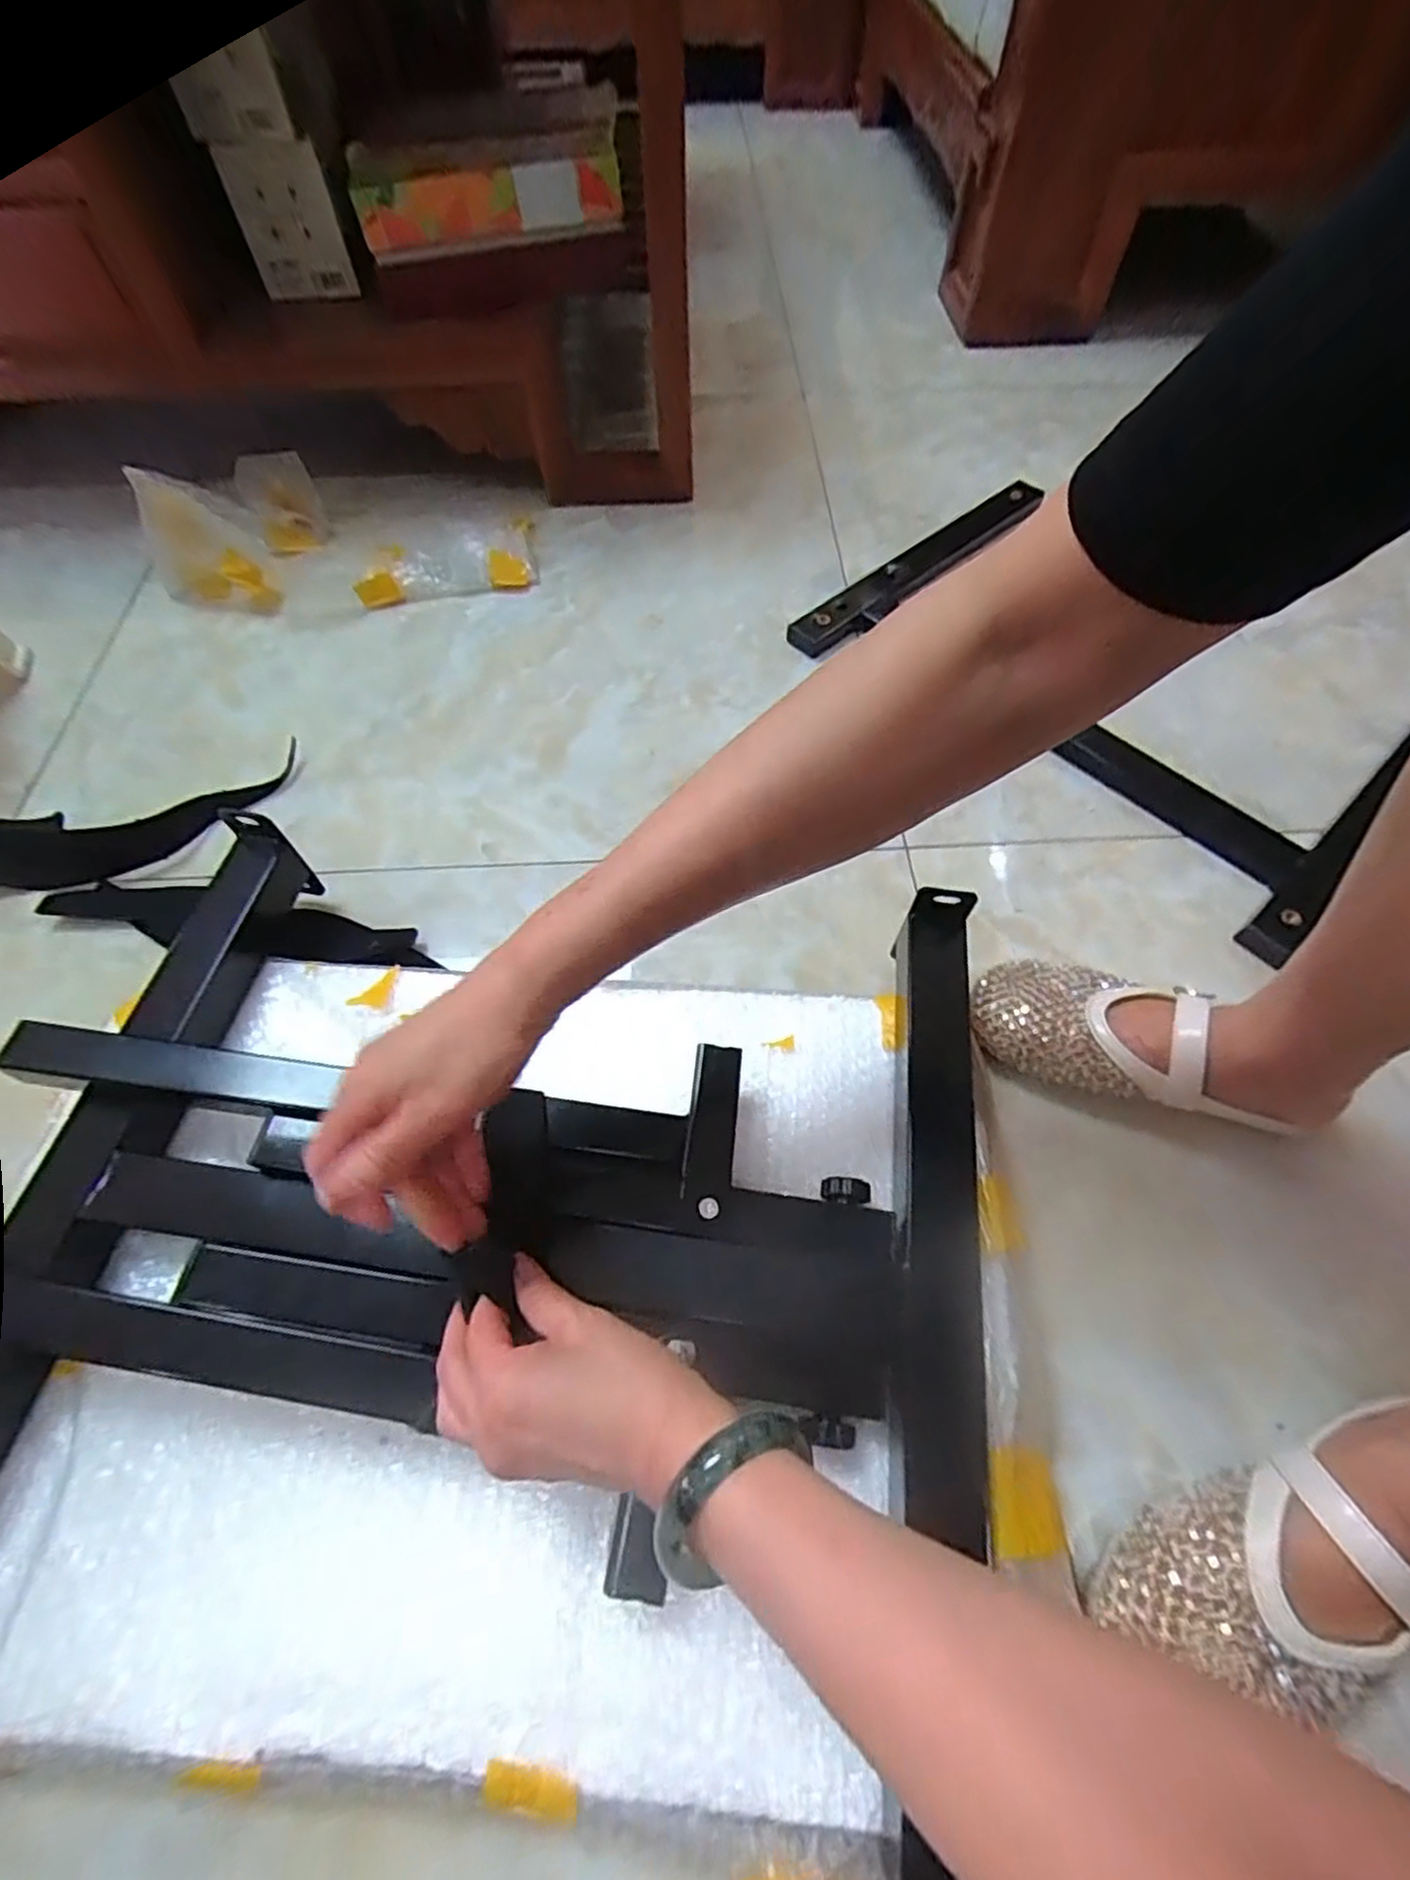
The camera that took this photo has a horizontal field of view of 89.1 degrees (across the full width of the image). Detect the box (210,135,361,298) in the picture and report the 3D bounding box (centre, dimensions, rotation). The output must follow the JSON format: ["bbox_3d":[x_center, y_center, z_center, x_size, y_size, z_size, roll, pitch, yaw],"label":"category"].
[{"bbox_3d":[-0.433,-0.746,0.748,0.096,0.114,0.037,-20,62,-11],"label":"box"}]

